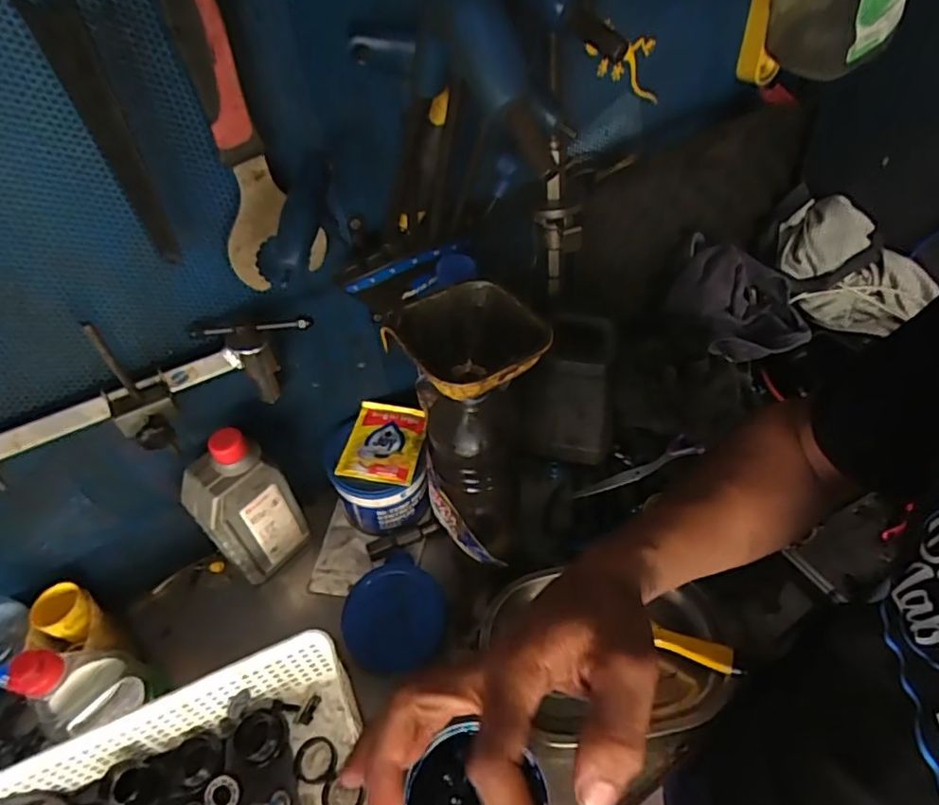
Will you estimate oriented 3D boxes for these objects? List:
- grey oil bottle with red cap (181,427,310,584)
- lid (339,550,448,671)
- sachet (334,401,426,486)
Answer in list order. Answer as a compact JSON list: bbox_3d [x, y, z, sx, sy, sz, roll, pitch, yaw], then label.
[{"bbox_3d":[-0.220,0.103,0.561,0.053,0.176,0.084,34,59,30],"label":"grey oil bottle with red cap"},{"bbox_3d":[-0.076,0.211,0.566,0.099,0.021,0.102,-1,45,1],"label":"lid"},{"bbox_3d":[-0.090,0.041,0.604,0.077,0.016,0.092,5,49,10],"label":"sachet"}]

